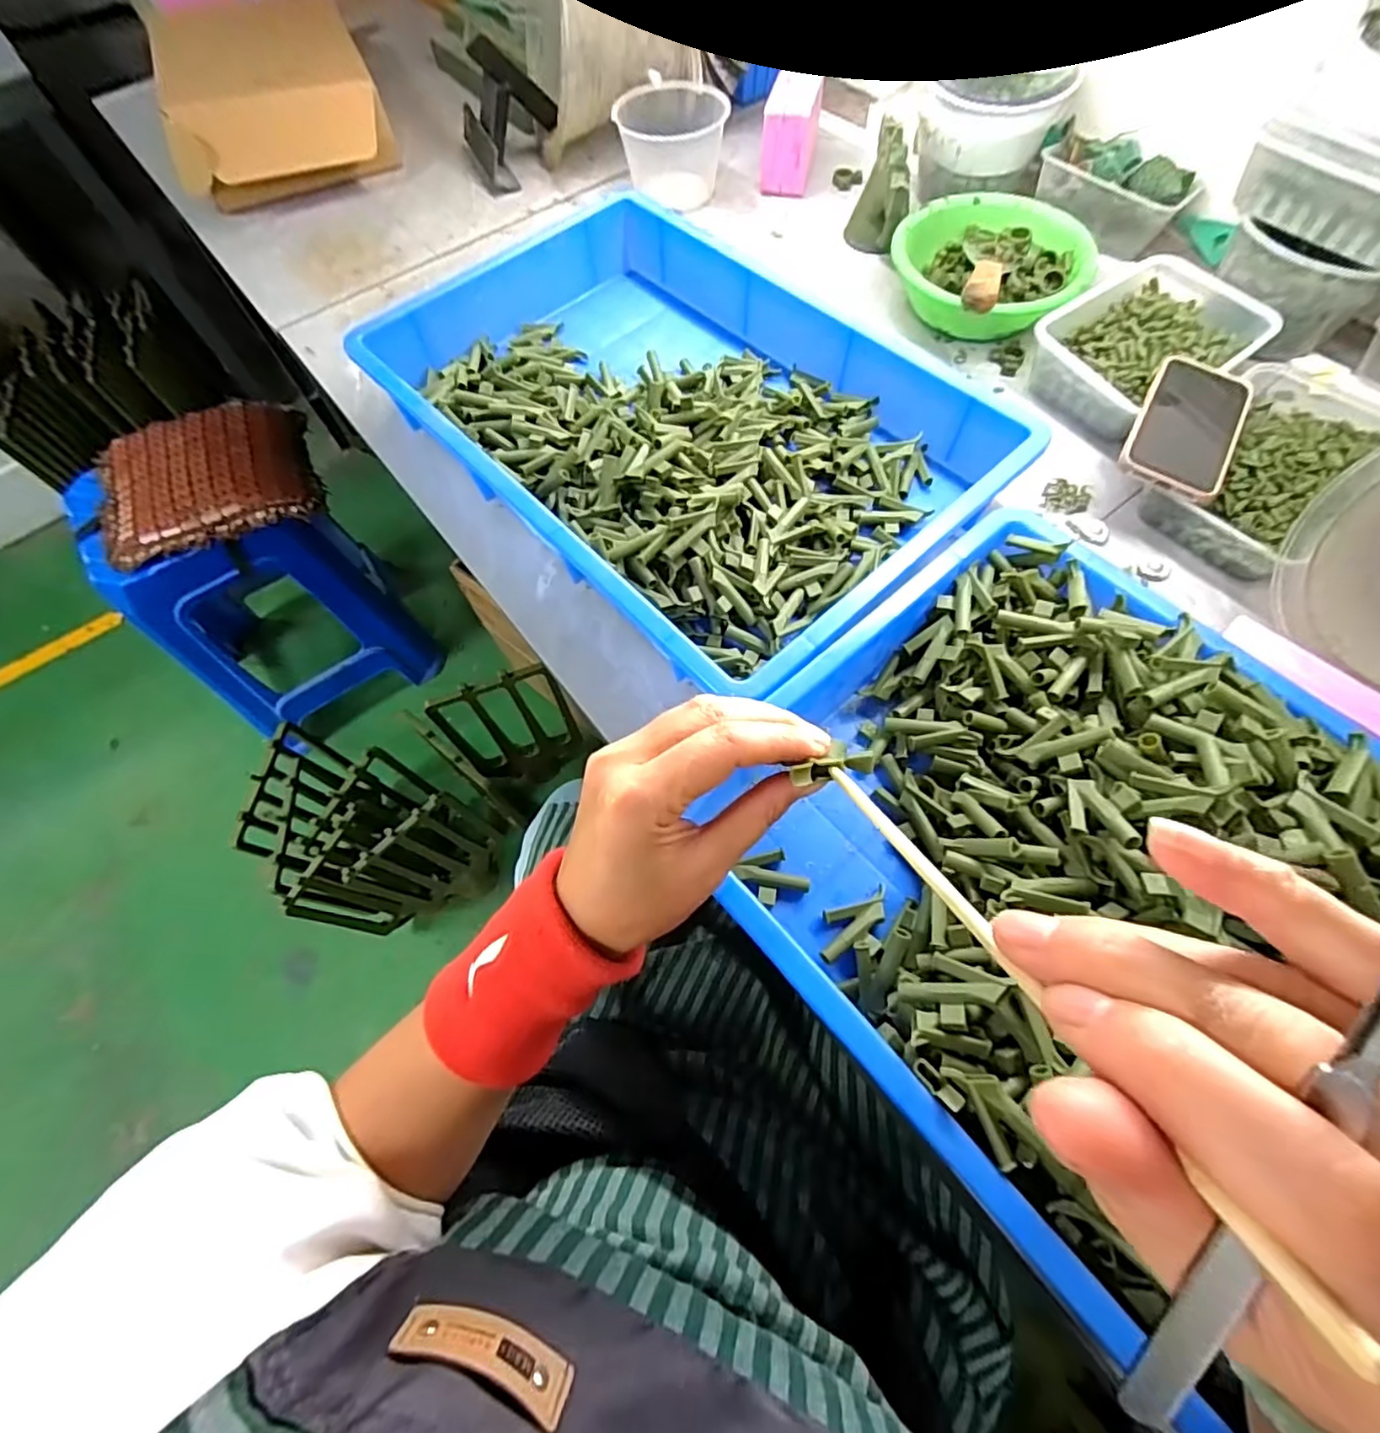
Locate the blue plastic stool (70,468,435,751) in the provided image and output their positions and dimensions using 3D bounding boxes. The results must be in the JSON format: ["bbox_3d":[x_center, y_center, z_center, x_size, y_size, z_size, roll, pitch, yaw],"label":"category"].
[{"bbox_3d":[-0.764,-0.226,1.159,0.334,0.473,0.314,-34,68,-13],"label":"blue plastic stool"}]

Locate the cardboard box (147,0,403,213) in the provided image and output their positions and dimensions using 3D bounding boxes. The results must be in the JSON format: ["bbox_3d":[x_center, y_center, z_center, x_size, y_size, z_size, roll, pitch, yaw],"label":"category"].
[{"bbox_3d":[-0.585,-0.873,0.865,0.257,0.108,0.376,-23,66,-8],"label":"cardboard box"}]

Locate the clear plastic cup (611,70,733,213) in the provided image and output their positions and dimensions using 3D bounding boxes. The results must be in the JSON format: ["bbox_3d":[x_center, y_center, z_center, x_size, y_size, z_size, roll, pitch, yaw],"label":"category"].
[{"bbox_3d":[-0.023,-0.765,0.817,0.140,0.089,0.145,-1,65,2],"label":"clear plastic cup"}]

